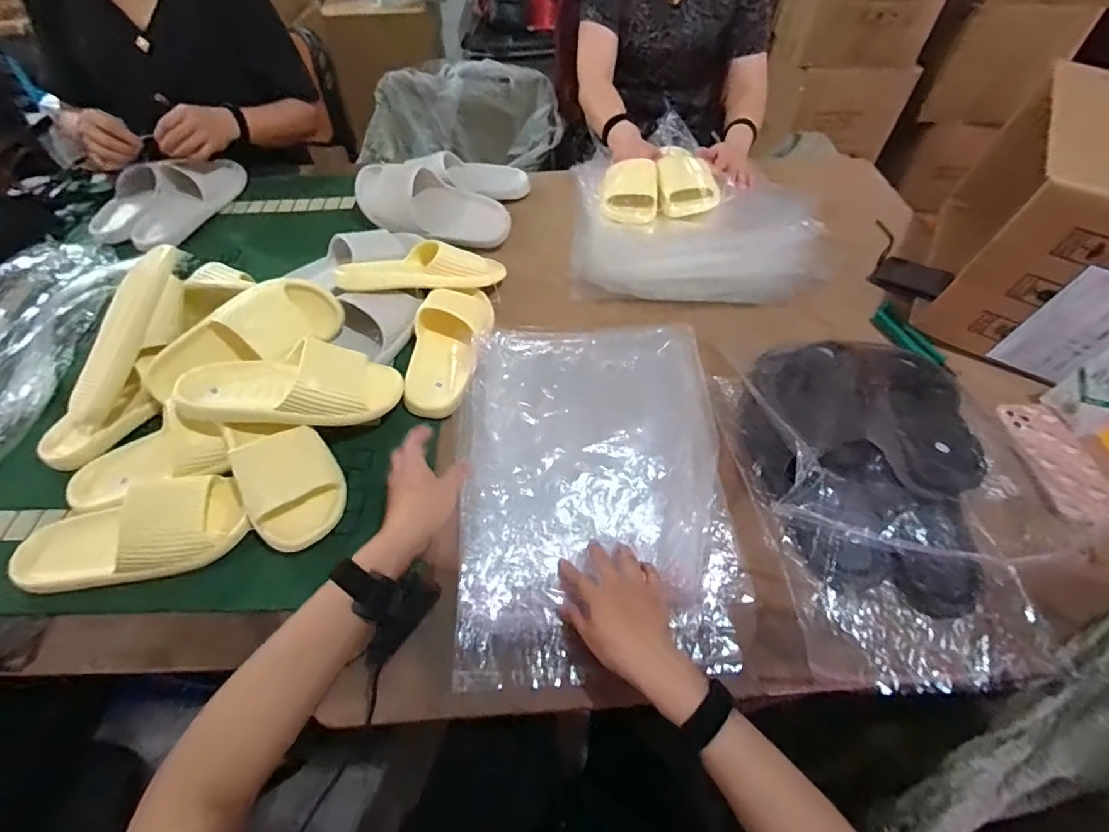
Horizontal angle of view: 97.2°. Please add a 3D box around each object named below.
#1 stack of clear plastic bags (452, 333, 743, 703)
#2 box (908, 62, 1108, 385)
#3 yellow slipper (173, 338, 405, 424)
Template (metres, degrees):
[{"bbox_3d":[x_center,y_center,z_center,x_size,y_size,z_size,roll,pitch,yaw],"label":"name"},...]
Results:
[{"bbox_3d":[0.045,0.072,0.588,0.299,0.027,0.442,-1,60,2],"label":"stack of clear plastic bags"},{"bbox_3d":[0.731,-0.248,0.662,0.277,0.226,0.354,28,60,18],"label":"box"},{"bbox_3d":[-0.329,-0.029,0.627,0.242,0.092,0.107,0,58,1],"label":"yellow slipper"}]

